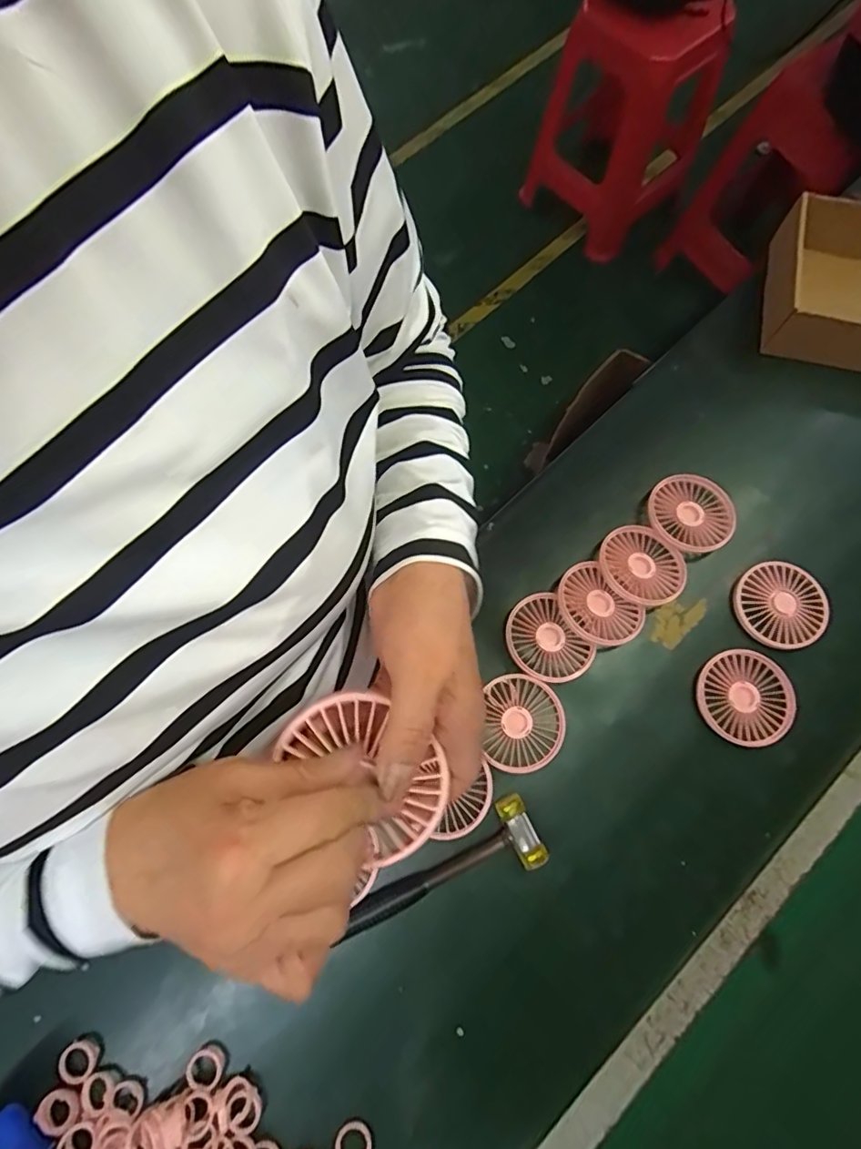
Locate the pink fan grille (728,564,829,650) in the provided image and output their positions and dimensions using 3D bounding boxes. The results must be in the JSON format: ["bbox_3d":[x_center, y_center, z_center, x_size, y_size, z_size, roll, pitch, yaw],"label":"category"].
[{"bbox_3d":[0.353,0.031,0.548,0.083,0.008,0.085,-1,77,5],"label":"pink fan grille"}]

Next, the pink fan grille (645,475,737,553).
[{"bbox_3d":[0.276,-0.064,0.573,0.090,0.015,0.081,20,75,6],"label":"pink fan grille"}]

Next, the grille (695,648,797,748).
[{"bbox_3d":[0.302,0.118,0.523,0.084,0.011,0.087,-16,66,2],"label":"grille"}]

